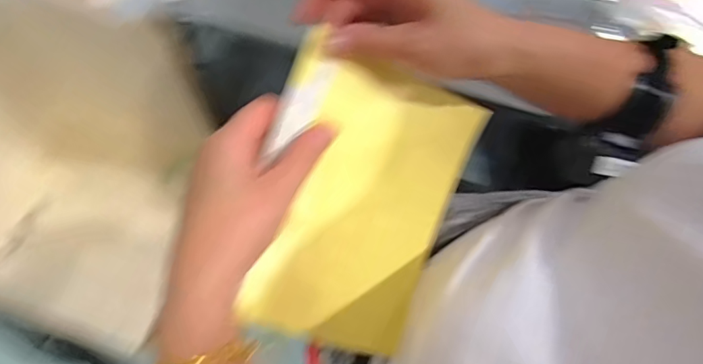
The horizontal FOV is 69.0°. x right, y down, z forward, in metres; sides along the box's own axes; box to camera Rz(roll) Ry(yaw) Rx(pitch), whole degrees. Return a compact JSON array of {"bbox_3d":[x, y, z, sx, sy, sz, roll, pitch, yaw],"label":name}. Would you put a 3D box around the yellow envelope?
[{"bbox_3d":[0.006,0.016,0.360,0.154,0.017,0.196,20,90,-32],"label":"yellow envelope"}]

